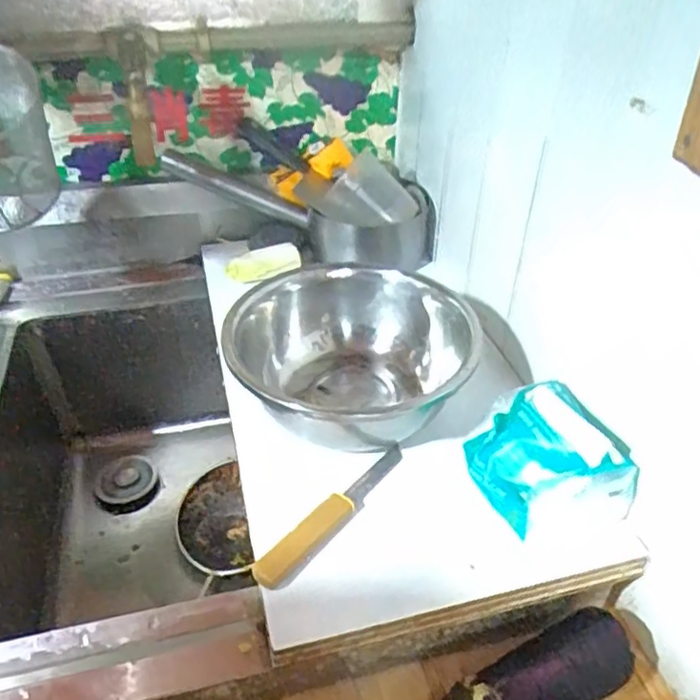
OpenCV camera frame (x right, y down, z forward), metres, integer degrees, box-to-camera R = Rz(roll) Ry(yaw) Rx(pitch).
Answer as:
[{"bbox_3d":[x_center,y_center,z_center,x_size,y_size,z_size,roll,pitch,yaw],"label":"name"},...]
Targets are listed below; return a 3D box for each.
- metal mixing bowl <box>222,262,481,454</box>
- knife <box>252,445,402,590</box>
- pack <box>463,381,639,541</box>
[{"bbox_3d":[-0.005,0.005,0.606,0.204,0.107,0.223,0,37,0],"label":"metal mixing bowl"},{"bbox_3d":[-0.008,0.132,0.521,0.025,0.015,0.174,28,45,31],"label":"knife"},{"bbox_3d":[0.163,0.090,0.523,0.102,0.072,0.111,-12,39,-16],"label":"pack"}]

